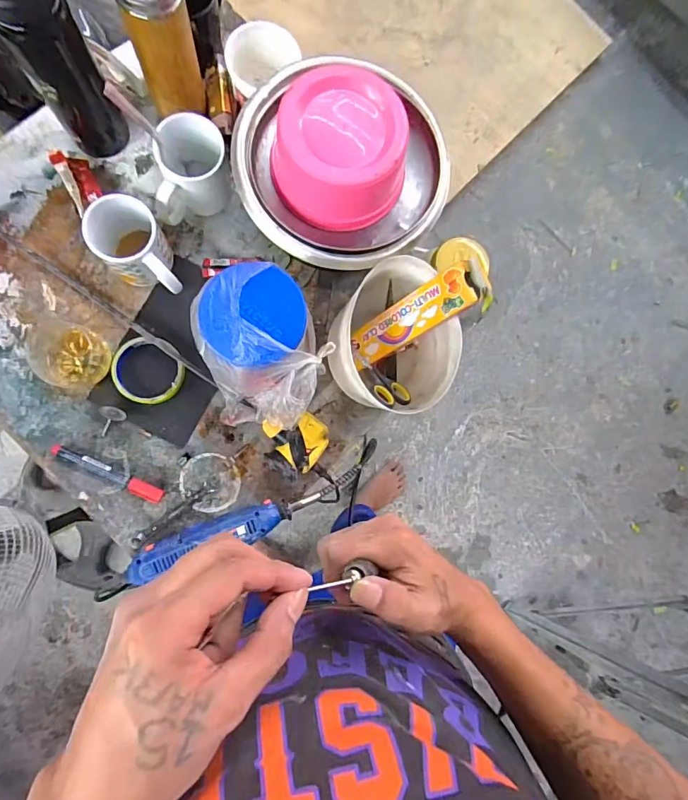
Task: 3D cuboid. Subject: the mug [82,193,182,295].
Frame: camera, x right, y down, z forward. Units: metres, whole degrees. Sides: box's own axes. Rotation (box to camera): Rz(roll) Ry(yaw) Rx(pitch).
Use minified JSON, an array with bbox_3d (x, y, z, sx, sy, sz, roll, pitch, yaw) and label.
[{"bbox_3d":[-0.257,-0.181,0.577,0.083,0.091,0.117,-35,91,-7],"label":"mug"}]

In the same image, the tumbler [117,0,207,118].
[{"bbox_3d":[-0.205,-0.411,0.527,0.066,0.158,0.071,0,86,-6],"label":"tumbler"}]

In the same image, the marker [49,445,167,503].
[{"bbox_3d":[-0.302,0.094,0.588,0.145,0.014,0.020,26,84,-6],"label":"marker"}]

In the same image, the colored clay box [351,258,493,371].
[{"bbox_3d":[0.080,-0.097,0.543,0.018,0.192,0.048,-31,92,-49],"label":"colored clay box"}]

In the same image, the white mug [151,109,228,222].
[{"bbox_3d":[-0.192,-0.290,0.590,0.078,0.085,0.111,0,87,-8],"label":"white mug"}]

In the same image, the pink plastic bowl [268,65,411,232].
[{"bbox_3d":[-0.003,-0.277,0.520,0.152,0.080,0.136,-8,87,-7],"label":"pink plastic bowl"}]

